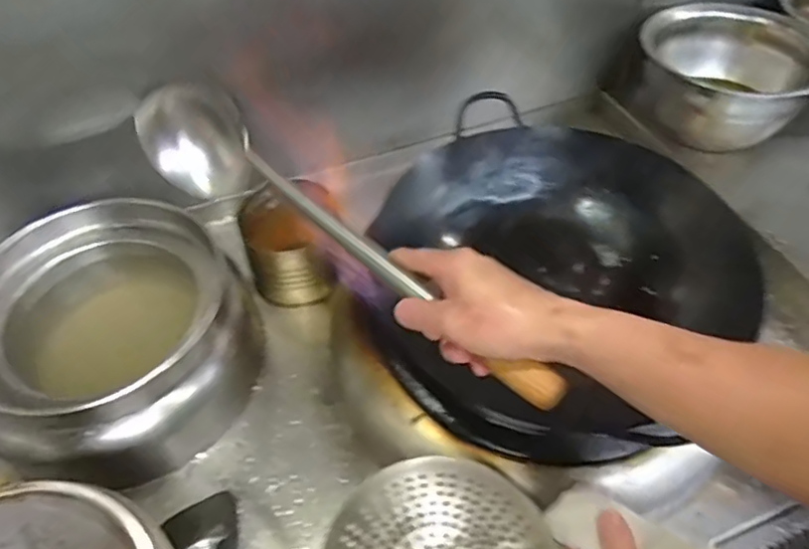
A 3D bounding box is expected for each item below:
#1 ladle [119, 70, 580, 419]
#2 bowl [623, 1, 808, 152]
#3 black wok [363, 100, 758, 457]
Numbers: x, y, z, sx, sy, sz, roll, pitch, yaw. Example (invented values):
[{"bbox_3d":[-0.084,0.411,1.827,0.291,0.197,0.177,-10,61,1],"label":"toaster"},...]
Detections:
[{"bbox_3d":[-0.077,-0.041,0.564,0.526,0.094,0.070,33,59,28],"label":"ladle"},{"bbox_3d":[0.536,-0.333,1.020,0.268,0.132,0.269,-3,48,3],"label":"bowl"},{"bbox_3d":[0.198,0.006,0.732,0.435,0.139,0.412,12,51,15],"label":"black wok"}]

